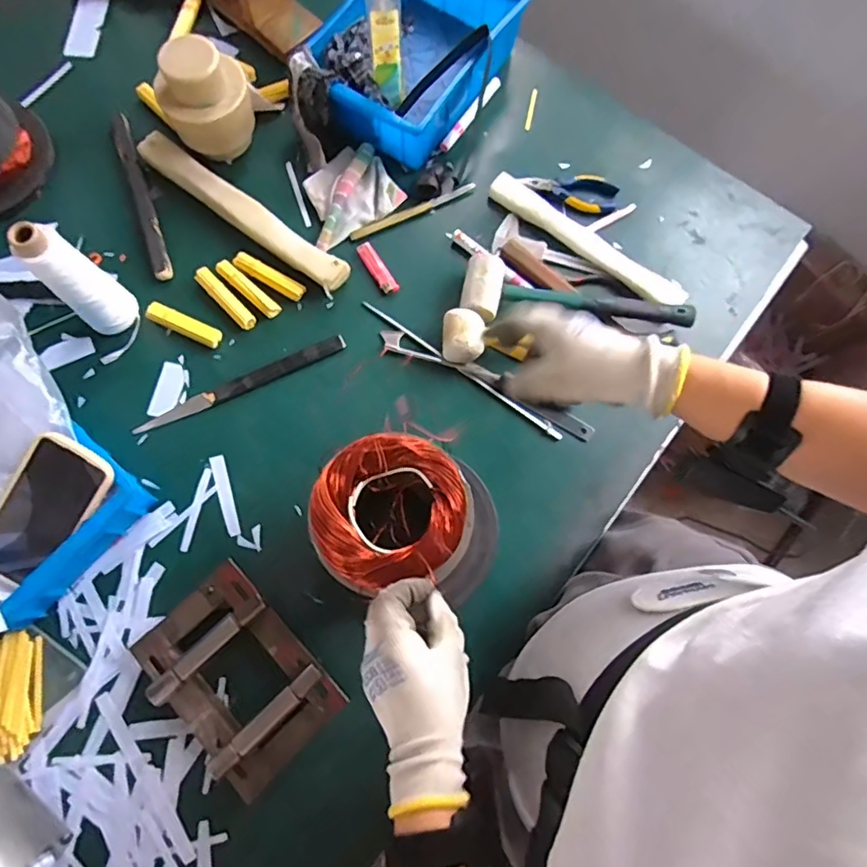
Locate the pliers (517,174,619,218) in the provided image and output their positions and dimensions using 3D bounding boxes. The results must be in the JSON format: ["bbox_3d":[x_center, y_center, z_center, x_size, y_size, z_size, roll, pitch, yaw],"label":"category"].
[{"bbox_3d":[0.188,-0.338,0.754,0.133,0.018,0.055,12,75,1],"label":"pliers"}]

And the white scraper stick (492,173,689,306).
[{"bbox_3d":[0.198,-0.255,0.722,0.291,0.026,0.032,38,77,8],"label":"white scraper stick"}]

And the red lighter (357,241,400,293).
[{"bbox_3d":[-0.073,-0.218,0.718,0.022,0.011,0.083,-29,78,-9],"label":"red lighter"}]

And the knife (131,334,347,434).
[{"bbox_3d":[-0.236,-0.061,0.672,0.269,0.009,0.019,-25,77,-8],"label":"knife"}]

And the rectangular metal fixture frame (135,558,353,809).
[{"bbox_3d":[-0.203,0.252,0.568,0.134,0.049,0.196,-41,80,-11],"label":"rectangular metal fixture frame"}]

